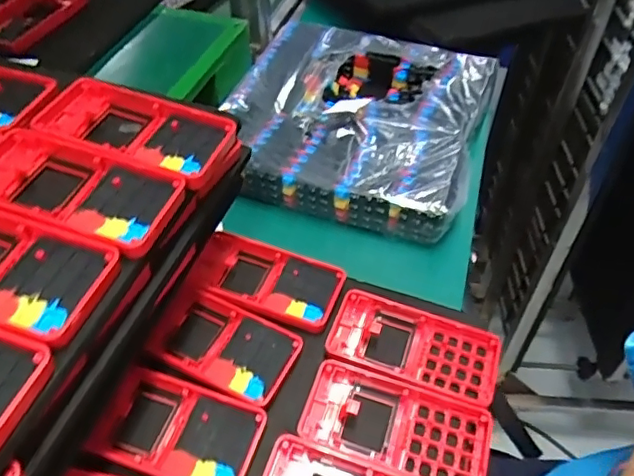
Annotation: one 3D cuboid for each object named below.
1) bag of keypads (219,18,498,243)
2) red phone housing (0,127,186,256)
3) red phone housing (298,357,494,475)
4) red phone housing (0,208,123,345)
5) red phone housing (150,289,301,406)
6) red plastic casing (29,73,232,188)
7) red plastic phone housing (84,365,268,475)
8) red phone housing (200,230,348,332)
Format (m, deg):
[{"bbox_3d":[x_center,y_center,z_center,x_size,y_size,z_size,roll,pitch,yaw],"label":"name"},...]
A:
[{"bbox_3d":[0.043,-0.144,0.634,0.272,0.048,0.299,14,49,11],"label":"bag of keypads"},{"bbox_3d":[-0.148,-0.030,0.338,0.126,0.019,0.064,16,49,13],"label":"red phone housing"},{"bbox_3d":[0.053,0.124,0.377,0.122,0.012,0.060,15,49,12],"label":"red phone housing"},{"bbox_3d":[-0.173,0.014,0.299,0.127,0.020,0.063,14,49,12],"label":"red phone housing"},{"bbox_3d":[-0.068,0.078,0.415,0.103,0.009,0.063,21,50,17],"label":"red phone housing"},{"bbox_3d":[-0.123,-0.073,0.377,0.131,0.022,0.063,17,49,14],"label":"red plastic casing"},{"bbox_3d":[-0.089,0.124,0.368,0.100,0.013,0.063,14,49,12],"label":"red plastic phone housing"},{"bbox_3d":[-0.040,0.032,0.458,0.119,0.016,0.066,17,49,14],"label":"red phone housing"}]

